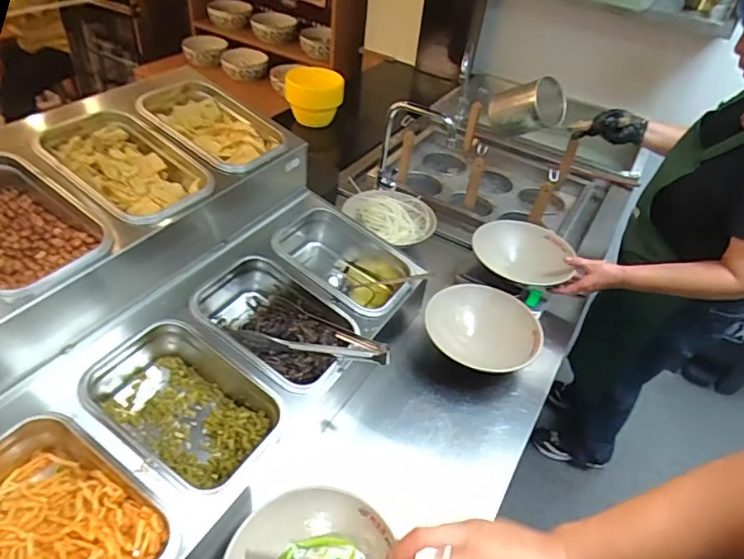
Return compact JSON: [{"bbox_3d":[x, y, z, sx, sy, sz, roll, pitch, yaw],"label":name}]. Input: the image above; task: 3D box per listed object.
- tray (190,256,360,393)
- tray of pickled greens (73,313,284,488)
[{"bbox_3d":[-0.154,0.064,0.806,0.248,0.085,0.169,24,44,18],"label":"tray"},{"bbox_3d":[-0.251,0.174,0.696,0.235,0.100,0.164,33,47,9],"label":"tray of pickled greens"}]

